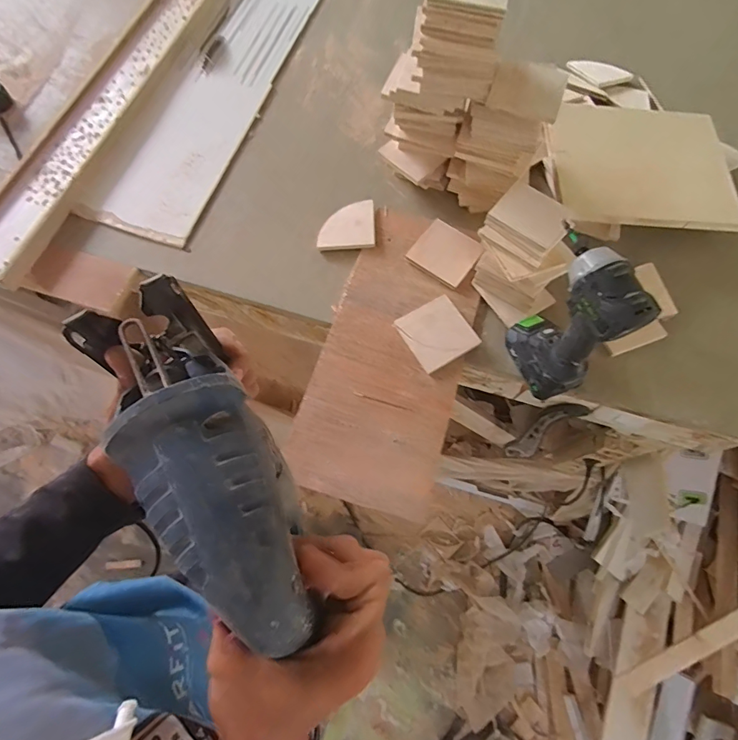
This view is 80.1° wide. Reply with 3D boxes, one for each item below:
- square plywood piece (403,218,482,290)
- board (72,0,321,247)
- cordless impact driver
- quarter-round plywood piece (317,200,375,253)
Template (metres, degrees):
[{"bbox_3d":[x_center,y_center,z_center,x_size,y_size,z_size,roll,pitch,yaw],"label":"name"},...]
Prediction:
[{"bbox_3d":[0.126,-0.195,0.731,0.101,0.006,0.091,37,84,15],"label":"square plywood piece"},{"bbox_3d":[-0.235,-0.741,0.934,0.204,0.021,1.120,20,72,1],"label":"board"},{"bbox_3d":[0.262,-0.059,0.573,0.071,0.223,0.131,-16,70,-8],"label":"cordless impact driver"},{"bbox_3d":[-0.039,-0.255,0.771,0.096,0.008,0.102,-1,69,-3],"label":"quarter-round plywood piece"}]

